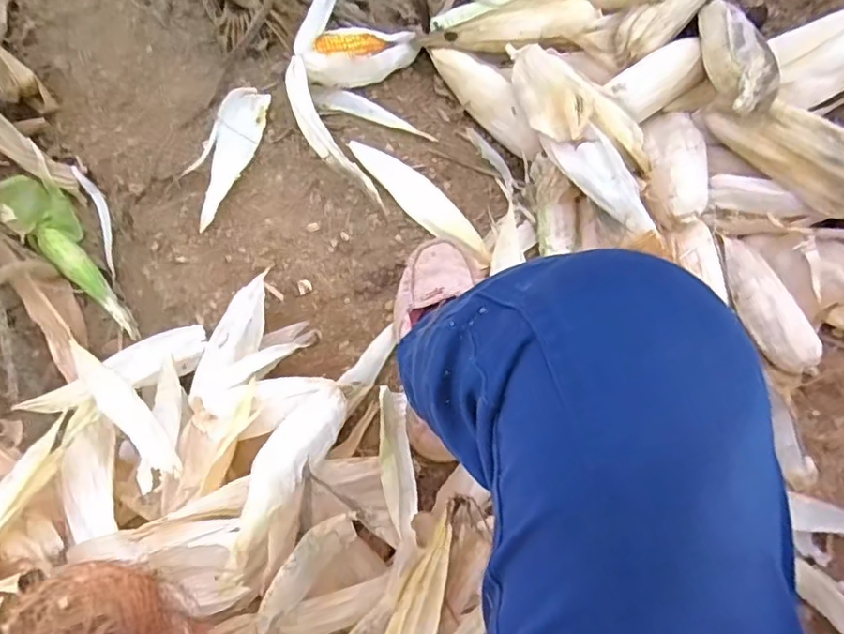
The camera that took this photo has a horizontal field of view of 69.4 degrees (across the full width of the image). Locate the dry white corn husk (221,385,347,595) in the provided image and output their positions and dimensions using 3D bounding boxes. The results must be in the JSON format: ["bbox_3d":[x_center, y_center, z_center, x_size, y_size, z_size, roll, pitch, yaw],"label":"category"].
[{"bbox_3d":[-0.117,0.136,0.528,0.049,0.046,0.190,17,56,7],"label":"dry white corn husk"}]

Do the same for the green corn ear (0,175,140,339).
[{"bbox_3d":[-0.449,-0.092,0.787,0.268,0.078,0.080,37,80,12],"label":"green corn ear"}]

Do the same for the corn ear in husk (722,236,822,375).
[{"bbox_3d":[0.389,-0.013,0.695,0.054,0.037,0.166,-20,74,-2],"label":"corn ear in husk"}]

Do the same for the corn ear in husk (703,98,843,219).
[{"bbox_3d":[0.419,-0.173,0.656,0.086,0.059,0.228,-39,76,-7],"label":"corn ear in husk"}]

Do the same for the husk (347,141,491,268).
[{"bbox_3d":[0.002,-0.140,0.722,0.212,0.021,0.044,40,80,13],"label":"husk"}]

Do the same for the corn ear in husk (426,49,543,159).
[{"bbox_3d":[0.082,-0.279,0.764,0.045,0.046,0.187,-33,75,-6],"label":"corn ear in husk"}]

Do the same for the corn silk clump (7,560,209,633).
[{"bbox_3d":[-0.172,0.163,0.331,0.078,0.036,0.060,-21,73,-5],"label":"corn silk clump"}]

